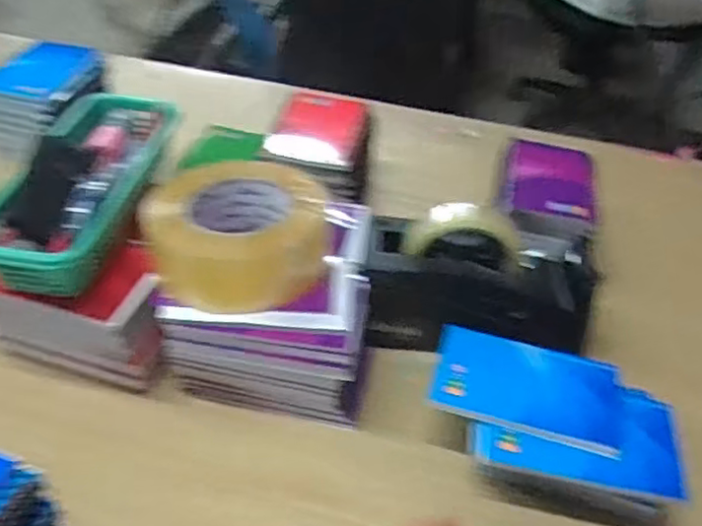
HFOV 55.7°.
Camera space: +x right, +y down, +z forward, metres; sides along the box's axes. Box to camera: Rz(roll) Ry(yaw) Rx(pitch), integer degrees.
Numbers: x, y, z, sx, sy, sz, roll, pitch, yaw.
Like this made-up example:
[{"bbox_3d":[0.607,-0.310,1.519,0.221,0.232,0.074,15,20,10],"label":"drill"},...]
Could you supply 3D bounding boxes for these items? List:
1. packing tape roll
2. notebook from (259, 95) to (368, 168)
[{"bbox_3d":[-0.082,-0.023,0.491,0.131,0.047,0.115,-1,40,-7],"label":"packing tape roll"},{"bbox_3d":[-0.031,-0.140,0.684,0.090,0.016,0.127,9,40,5],"label":"notebook"}]

